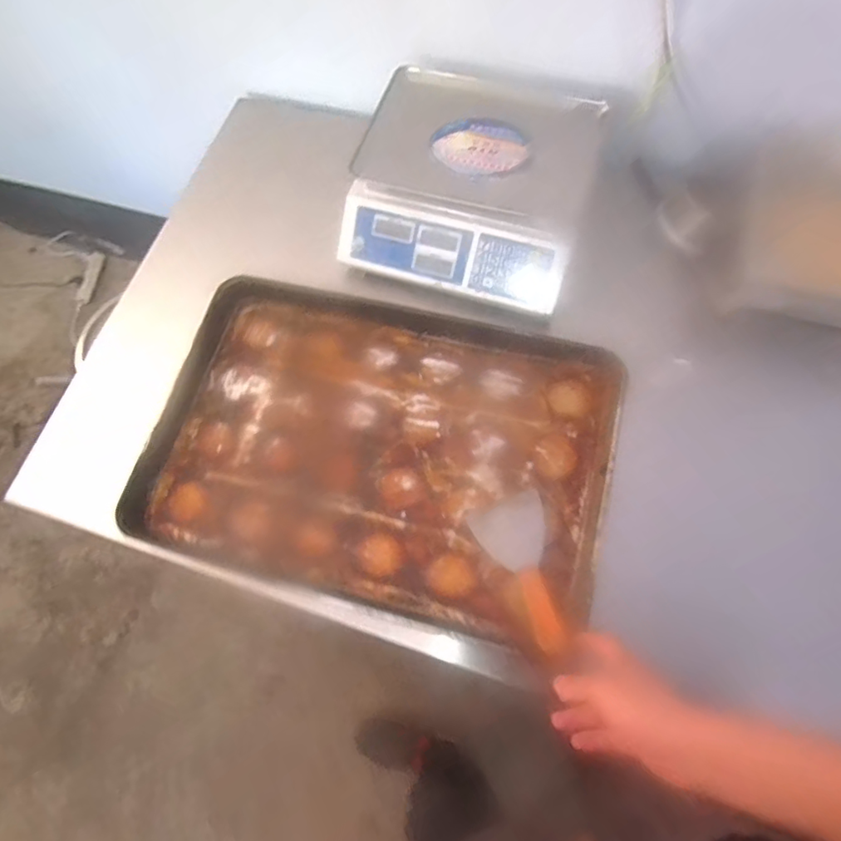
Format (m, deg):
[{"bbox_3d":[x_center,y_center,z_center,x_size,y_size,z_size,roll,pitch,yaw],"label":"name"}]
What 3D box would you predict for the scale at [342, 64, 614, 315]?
[{"bbox_3d":[0.067,-0.353,0.822,0.353,0.140,0.333,14,72,10],"label":"scale"}]

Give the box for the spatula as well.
[{"bbox_3d":[0.131,0.180,0.648,0.090,0.019,0.192,-15,55,-6],"label":"spatula"}]

